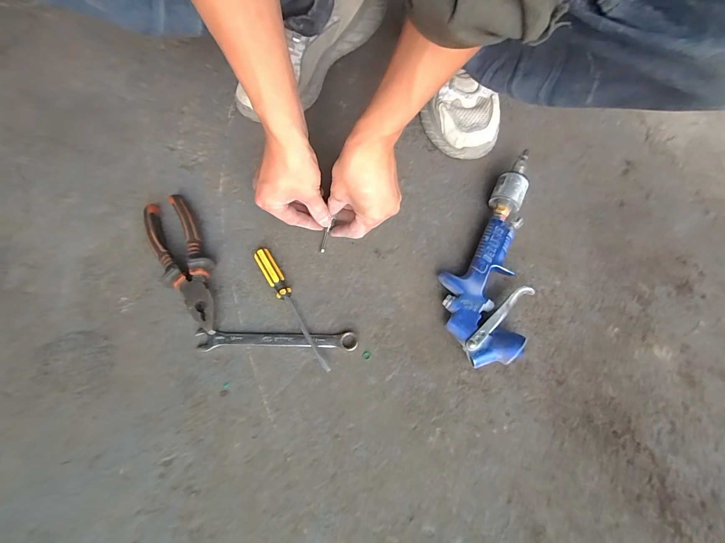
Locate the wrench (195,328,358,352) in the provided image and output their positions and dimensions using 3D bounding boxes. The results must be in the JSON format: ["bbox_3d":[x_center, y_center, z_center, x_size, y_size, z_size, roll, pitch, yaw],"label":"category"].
[{"bbox_3d":[-0.098,0.080,0.382,0.181,0.009,0.021,0,70,0],"label":"wrench"}]

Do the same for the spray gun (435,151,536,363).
[{"bbox_3d":[0.156,-0.028,0.406,0.096,0.038,0.277,16,71,6],"label":"spray gun"}]

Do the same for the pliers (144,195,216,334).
[{"bbox_3d":[-0.212,-0.012,0.405,0.053,0.030,0.190,-29,72,-10],"label":"pliers"}]

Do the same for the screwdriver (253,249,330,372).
[{"bbox_3d":[-0.082,0.041,0.389,0.020,0.019,0.164,-31,73,-11],"label":"screwdriver"}]

